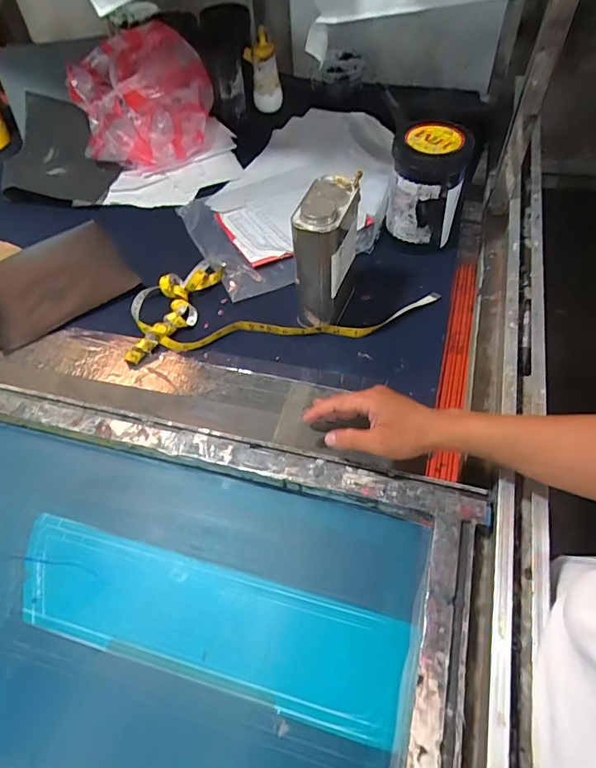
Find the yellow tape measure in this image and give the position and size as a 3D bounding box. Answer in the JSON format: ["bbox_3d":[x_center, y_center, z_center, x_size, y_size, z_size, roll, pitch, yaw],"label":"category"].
[{"bbox_3d":[-0.024,-0.136,0.721,0.458,0.036,0.184,-6,55,-1],"label":"yellow tape measure"}]

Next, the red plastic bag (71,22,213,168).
[{"bbox_3d":[-0.304,-0.540,0.917,0.221,0.207,0.208,-36,61,-21],"label":"red plastic bag"}]

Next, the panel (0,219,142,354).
[{"bbox_3d":[-0.387,-0.166,0.753,0.217,0.027,0.174,-33,72,-12],"label":"panel"}]

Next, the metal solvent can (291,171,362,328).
[{"bbox_3d":[0.038,-0.173,0.645,0.063,0.184,0.108,14,57,13],"label":"metal solvent can"}]

